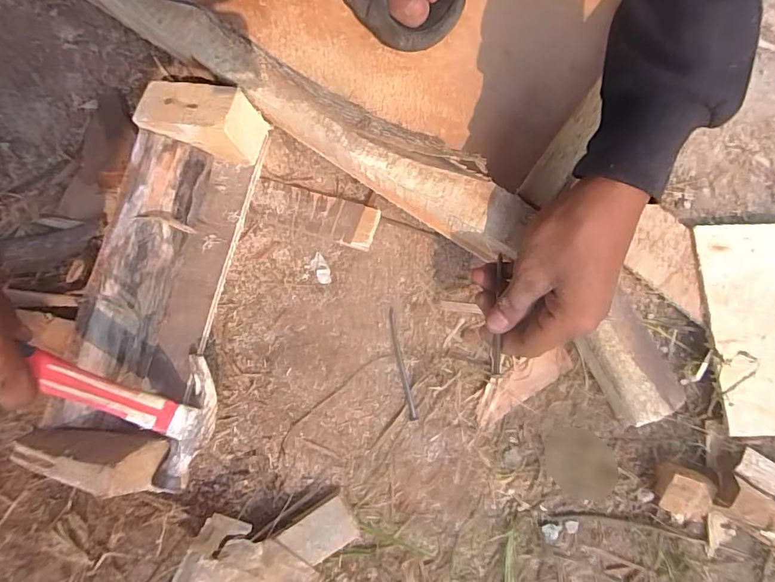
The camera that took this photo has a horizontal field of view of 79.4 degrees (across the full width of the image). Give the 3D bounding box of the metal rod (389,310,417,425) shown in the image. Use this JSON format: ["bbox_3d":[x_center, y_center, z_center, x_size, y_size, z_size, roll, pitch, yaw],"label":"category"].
[{"bbox_3d":[0.012,0.065,0.415,0.006,0.005,0.100,-13,79,3],"label":"metal rod"}]

